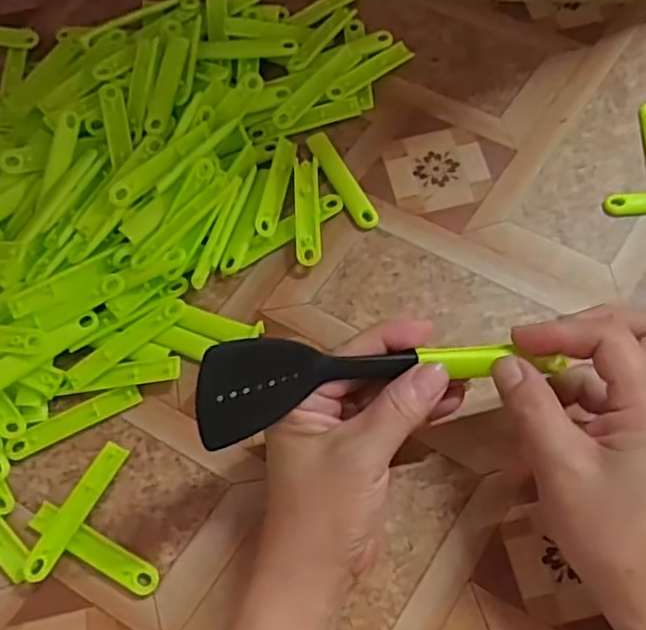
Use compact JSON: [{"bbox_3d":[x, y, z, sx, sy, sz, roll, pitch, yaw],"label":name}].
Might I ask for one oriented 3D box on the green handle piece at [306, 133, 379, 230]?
[{"bbox_3d":[0.012,-0.087,0.422,0.015,0.006,0.079,-27,69,-8],"label":"green handle piece"}]

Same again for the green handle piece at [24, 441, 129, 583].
[{"bbox_3d":[-0.129,0.102,0.348,0.013,0.004,0.076,27,63,6],"label":"green handle piece"}]

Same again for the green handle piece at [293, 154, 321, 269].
[{"bbox_3d":[-0.010,-0.064,0.410,0.016,0.011,0.073,-3,68,2],"label":"green handle piece"}]

